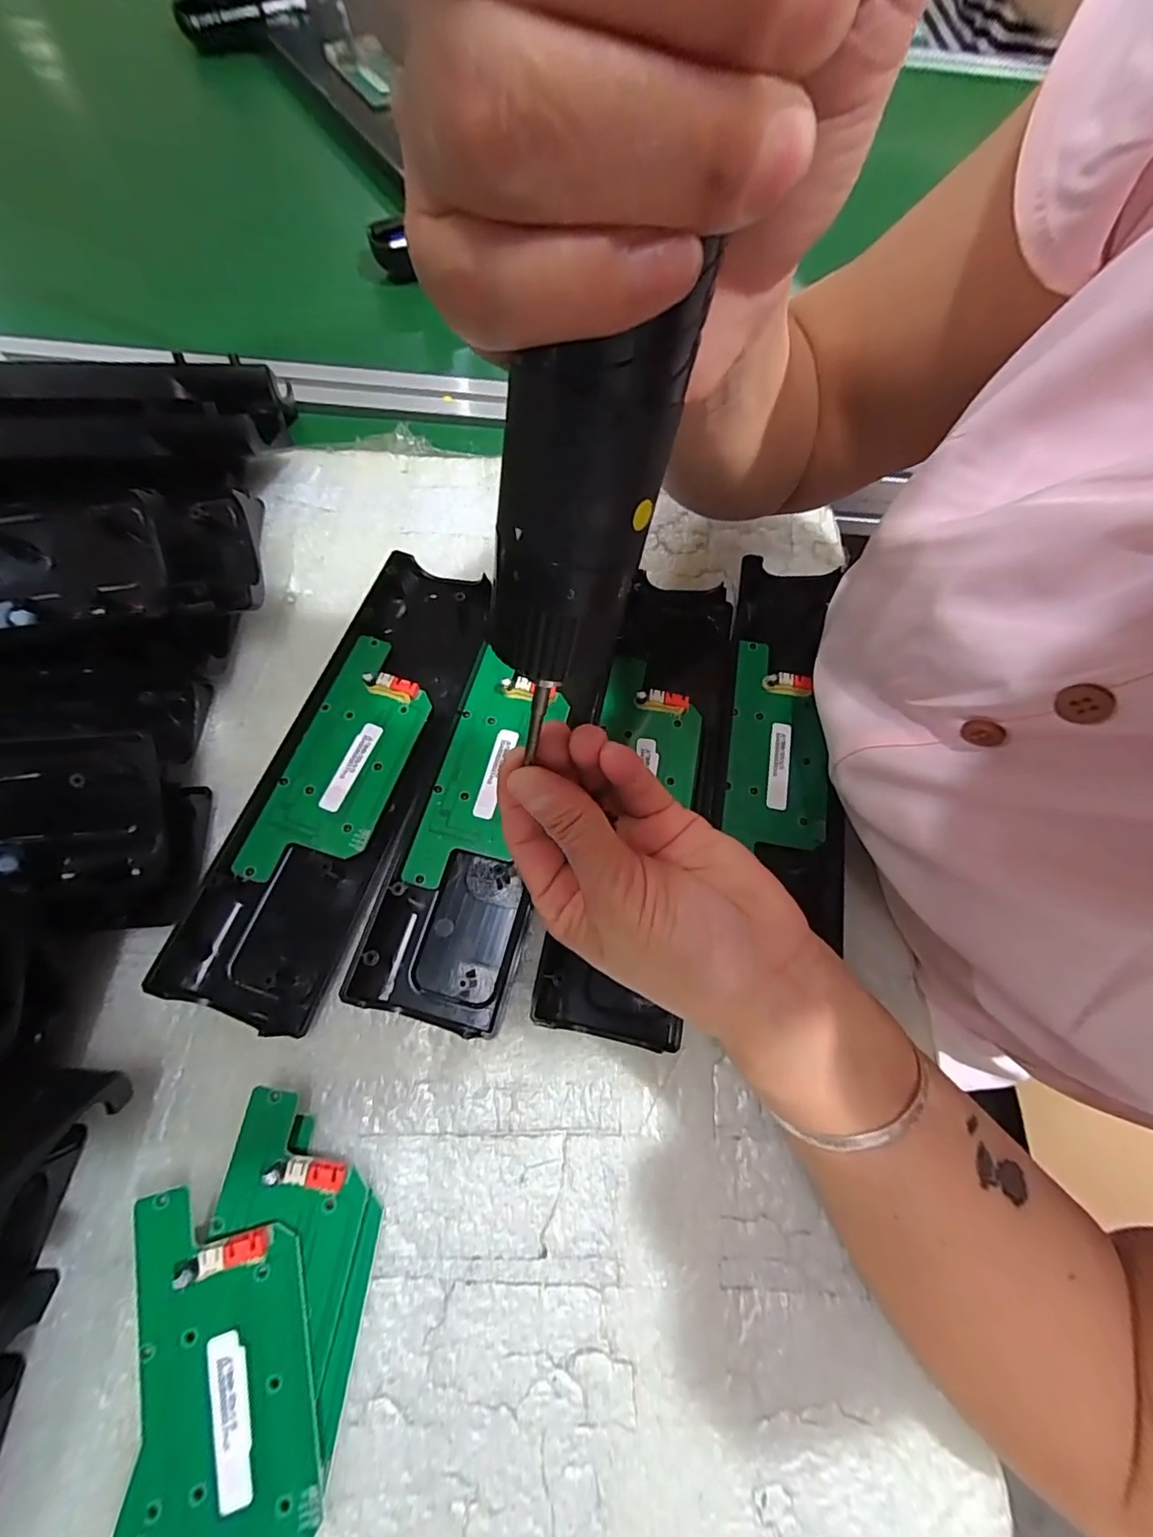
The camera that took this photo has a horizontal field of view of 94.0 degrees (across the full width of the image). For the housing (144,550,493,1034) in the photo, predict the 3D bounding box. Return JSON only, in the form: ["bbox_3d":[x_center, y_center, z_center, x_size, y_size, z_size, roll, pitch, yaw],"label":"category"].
[{"bbox_3d":[-0.116,-0.004,0.275,0.075,0.020,0.245,15,69,3],"label":"housing"}]

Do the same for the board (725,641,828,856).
[{"bbox_3d":[0.109,-0.015,0.289,0.050,0.008,0.114,11,69,1],"label":"board"}]

